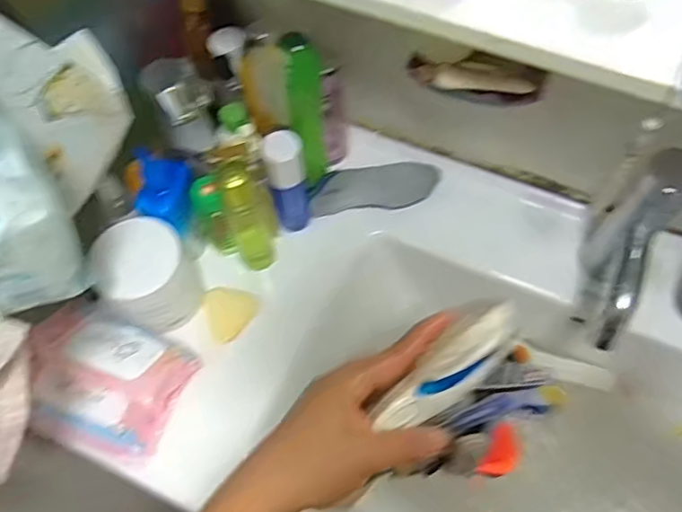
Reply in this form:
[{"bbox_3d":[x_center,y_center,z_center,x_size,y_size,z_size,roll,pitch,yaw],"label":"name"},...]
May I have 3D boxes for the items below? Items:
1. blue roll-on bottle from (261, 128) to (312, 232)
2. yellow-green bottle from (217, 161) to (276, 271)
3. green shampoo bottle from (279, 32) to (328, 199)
[{"bbox_3d":[-0.056,-0.078,0.621,0.042,0.130,0.039,-8,63,-3],"label":"blue roll-on bottle"},{"bbox_3d":[-0.098,-0.037,0.597,0.042,0.152,0.038,-16,64,-7],"label":"yellow-green bottle"},{"bbox_3d":[-0.033,-0.139,0.598,0.035,0.198,0.059,-7,63,-2],"label":"green shampoo bottle"}]

